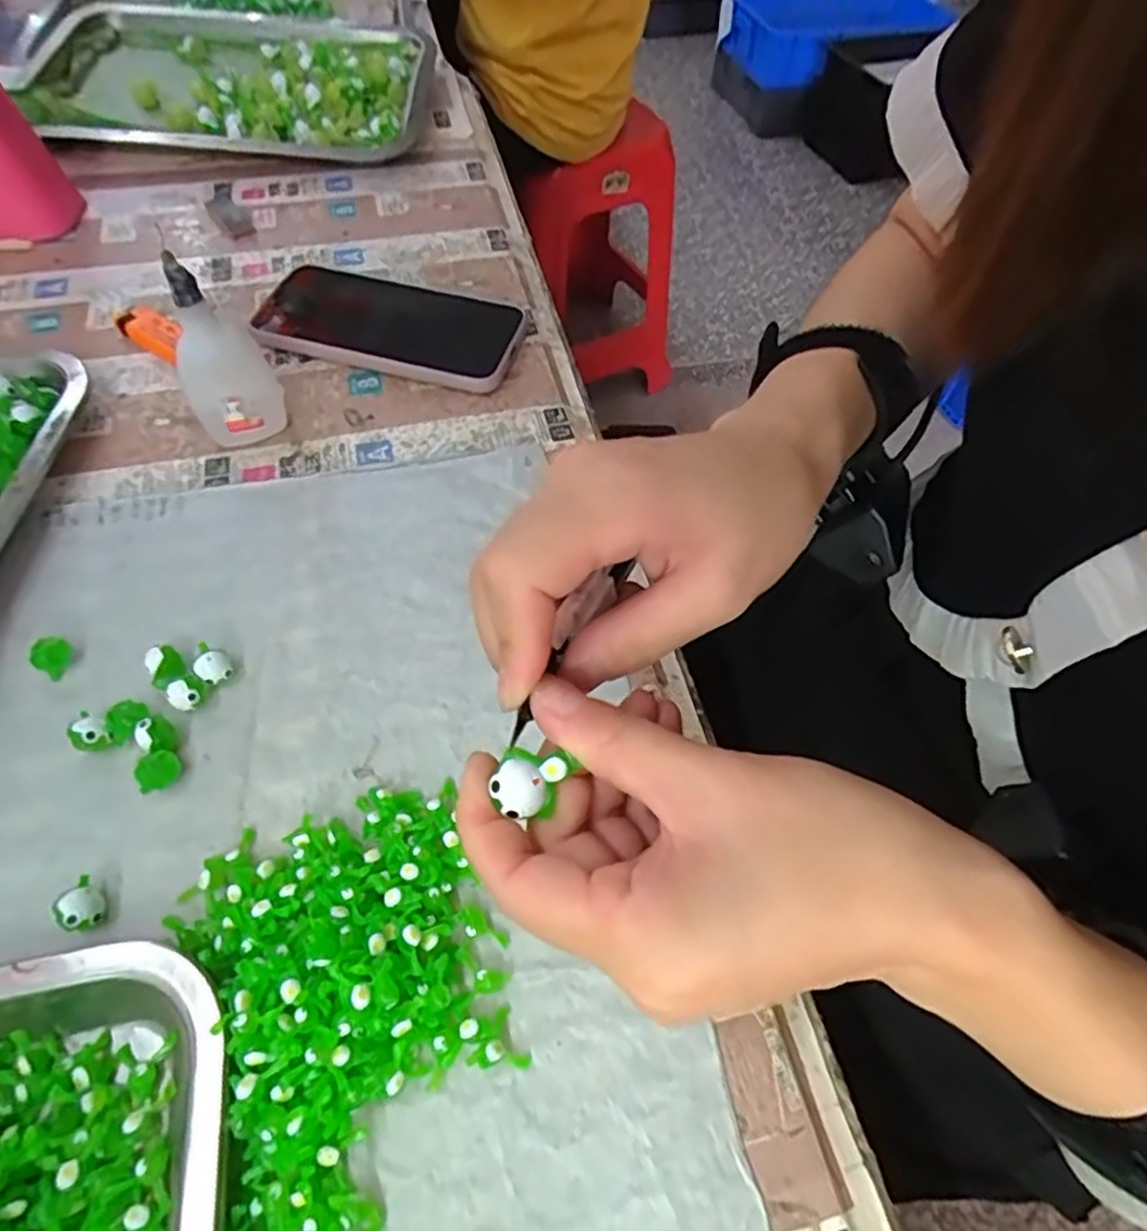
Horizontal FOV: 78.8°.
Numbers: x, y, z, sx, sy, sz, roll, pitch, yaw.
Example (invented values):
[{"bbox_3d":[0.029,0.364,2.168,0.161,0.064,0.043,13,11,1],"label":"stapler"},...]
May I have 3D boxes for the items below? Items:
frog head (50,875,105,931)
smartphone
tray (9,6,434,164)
[{"bbox_3d":[-0.182,0.106,0.256,0.013,0.011,0.019,-36,65,-23],"label":"frog head"},{"bbox_3d":[-0.112,-0.185,0.441,0.159,0.017,0.087,12,57,5],"label":"smartphone"},{"bbox_3d":[-0.271,-0.443,0.574,0.299,0.033,0.237,0,57,-3],"label":"tray"}]

